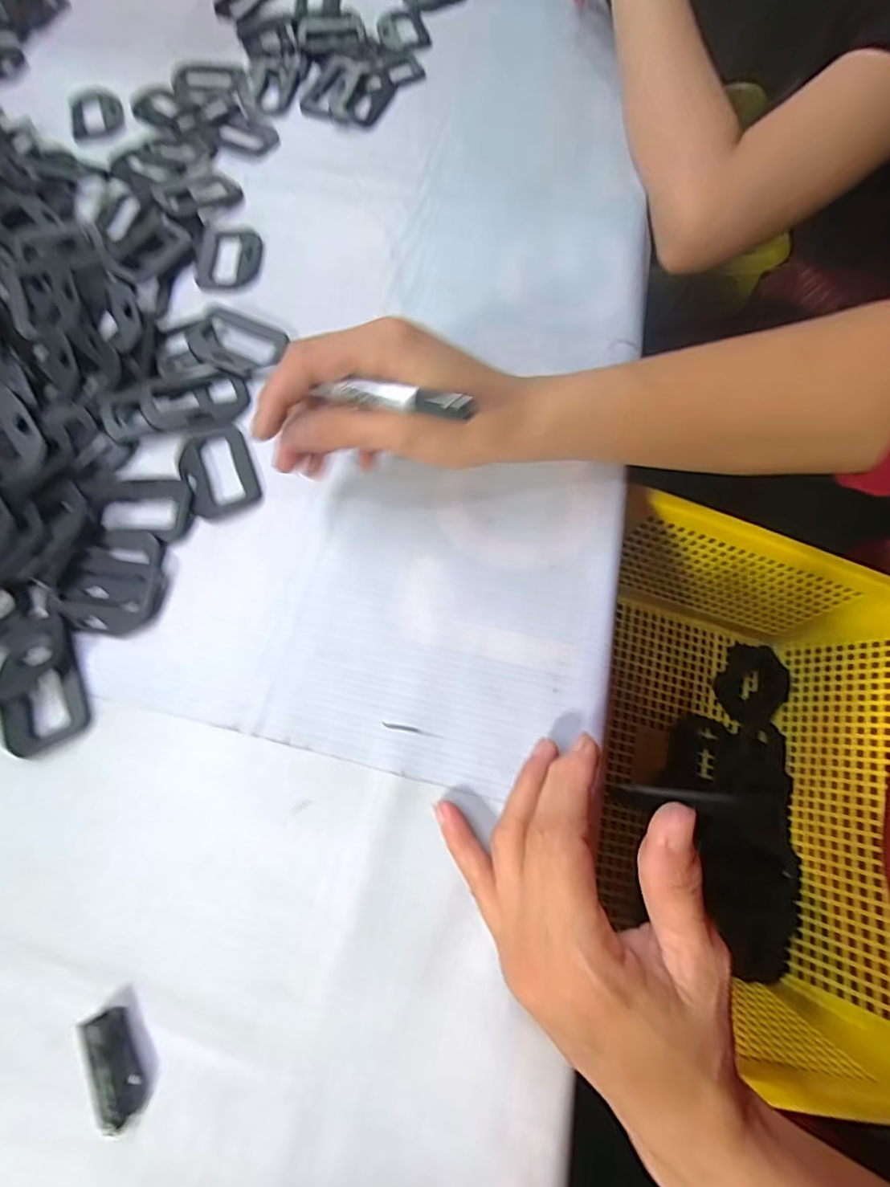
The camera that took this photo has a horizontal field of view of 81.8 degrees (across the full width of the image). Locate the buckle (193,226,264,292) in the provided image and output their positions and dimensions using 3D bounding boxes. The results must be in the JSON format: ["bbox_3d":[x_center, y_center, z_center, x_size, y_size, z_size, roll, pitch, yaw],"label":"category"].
[{"bbox_3d":[-0.156,-0.240,0.368,0.044,0.007,0.060,3,70,3],"label":"buckle"}]

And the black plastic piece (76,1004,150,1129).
[{"bbox_3d":[-0.129,0.184,0.201,0.015,0.009,0.038,-31,72,-10],"label":"black plastic piece"}]

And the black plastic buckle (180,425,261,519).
[{"bbox_3d":[-0.133,-0.072,0.301,0.039,0.004,0.057,-24,71,-7],"label":"black plastic buckle"}]

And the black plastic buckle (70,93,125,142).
[{"bbox_3d":[-0.292,-0.399,0.429,0.041,0.004,0.057,-15,70,-4],"label":"black plastic buckle"}]

